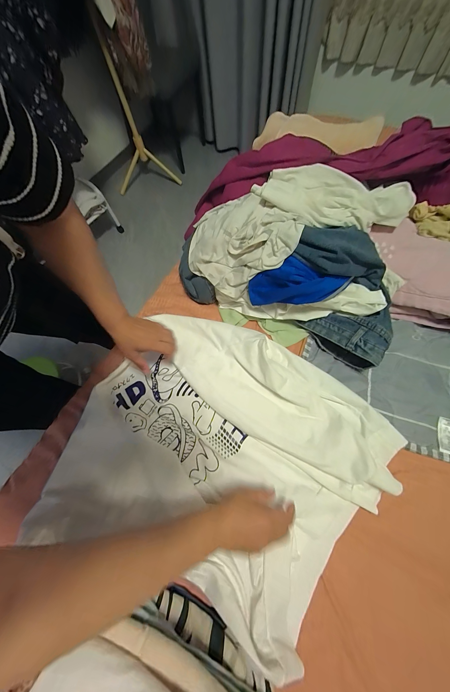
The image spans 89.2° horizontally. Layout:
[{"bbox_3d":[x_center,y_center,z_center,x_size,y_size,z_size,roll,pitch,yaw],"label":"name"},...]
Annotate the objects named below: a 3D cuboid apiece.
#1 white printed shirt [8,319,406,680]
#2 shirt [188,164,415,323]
[{"bbox_3d":[-0.009,0.198,0.459,0.591,0.077,0.485,21,71,8],"label":"white printed shirt"},{"bbox_3d":[0.151,-0.247,0.535,0.454,0.172,0.336,16,71,8],"label":"shirt"}]

